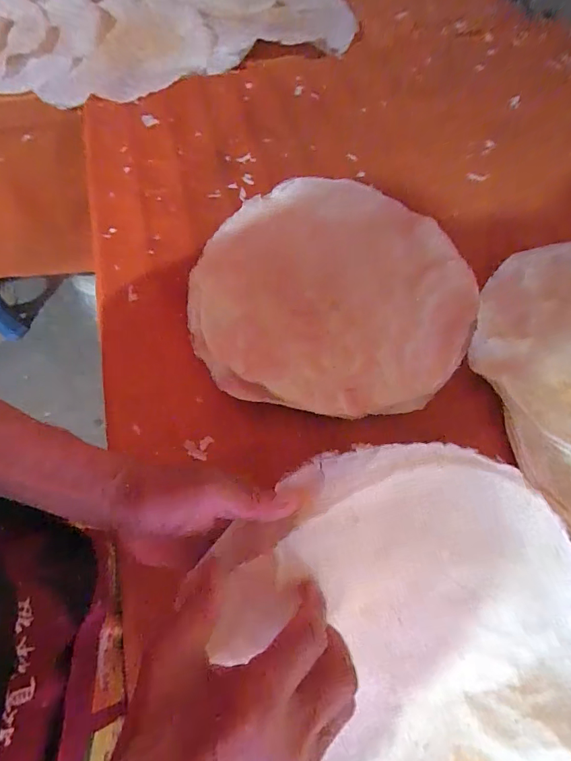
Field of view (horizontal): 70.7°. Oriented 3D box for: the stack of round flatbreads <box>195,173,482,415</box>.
[{"bbox_3d":[0.063,-0.127,0.524,0.342,0.019,0.354,7,64,3],"label":"stack of round flatbreads"}]

